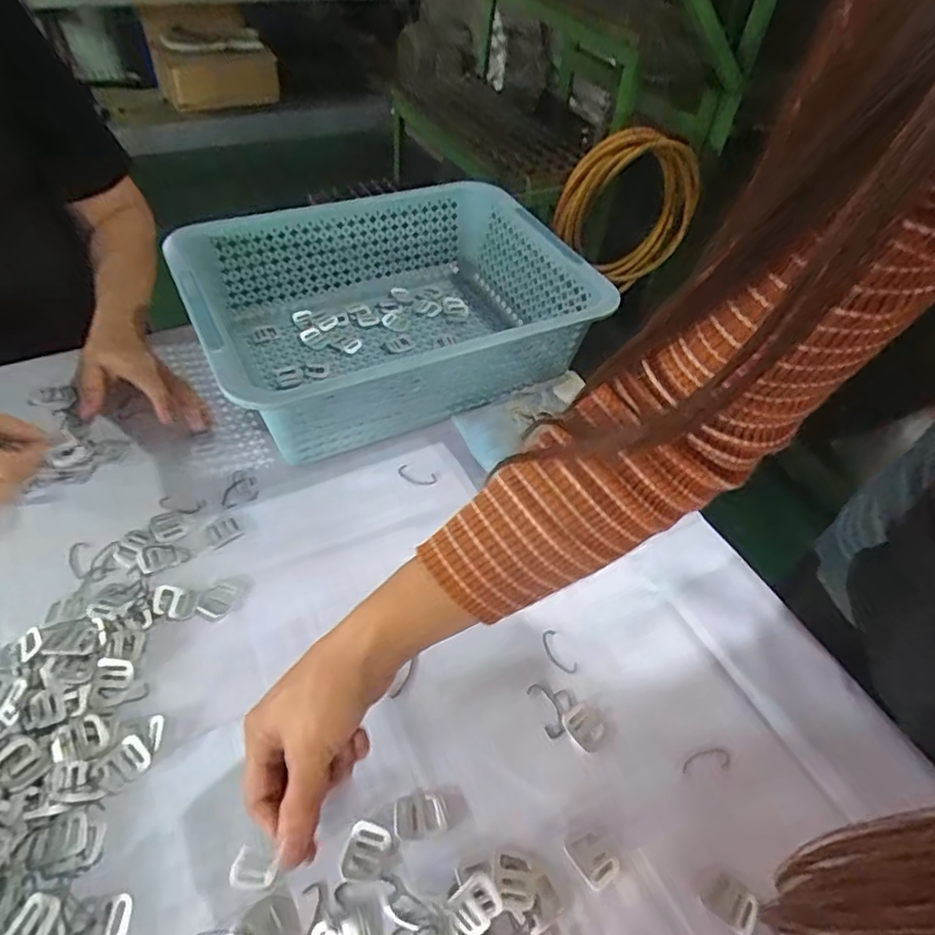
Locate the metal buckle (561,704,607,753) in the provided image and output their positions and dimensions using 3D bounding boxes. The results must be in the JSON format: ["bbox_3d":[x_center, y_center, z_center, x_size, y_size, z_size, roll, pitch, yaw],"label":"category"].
[{"bbox_3d":[0.083,0.185,0.435,0.024,0.004,0.030,-31,59,-27],"label":"metal buckle"}]

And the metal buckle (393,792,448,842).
[{"bbox_3d":[-0.031,0.223,0.391,0.033,0.004,0.026,-6,51,-10],"label":"metal buckle"}]

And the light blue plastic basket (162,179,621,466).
[{"bbox_3d":[-0.075,-0.168,0.641,0.388,0.111,0.284,-22,56,-22],"label":"light blue plastic basket"}]

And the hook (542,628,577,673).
[{"bbox_3d":[0.070,0.143,0.474,0.016,0.004,0.039,-16,54,-18],"label":"hook"}]

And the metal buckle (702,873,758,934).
[{"bbox_3d":[0.161,0.266,0.374,0.029,0.007,0.024,34,55,21],"label":"metal buckle"}]

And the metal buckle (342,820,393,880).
[{"bbox_3d":[-0.063,0.236,0.375,0.026,0.004,0.031,18,51,10],"label":"metal buckle"}]

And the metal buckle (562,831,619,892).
[{"bbox_3d":[0.078,0.246,0.385,0.024,0.004,0.031,-28,58,-25],"label":"metal buckle"}]

